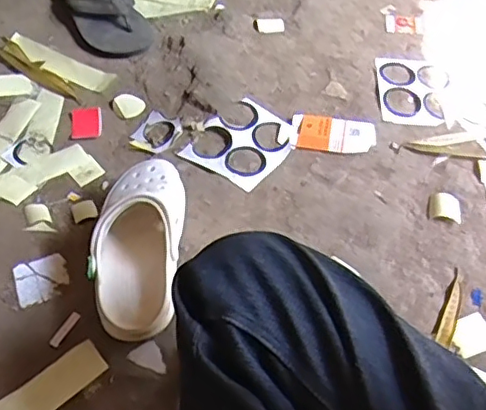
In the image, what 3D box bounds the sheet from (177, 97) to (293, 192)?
[{"bbox_3d":[0.000,-0.094,0.834,0.131,0.010,0.146,33,58,21],"label":"sheet"}]

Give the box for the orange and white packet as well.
[{"bbox_3d":[0.123,-0.108,0.846,0.136,0.015,0.069,7,53,4],"label":"orange and white packet"}]

